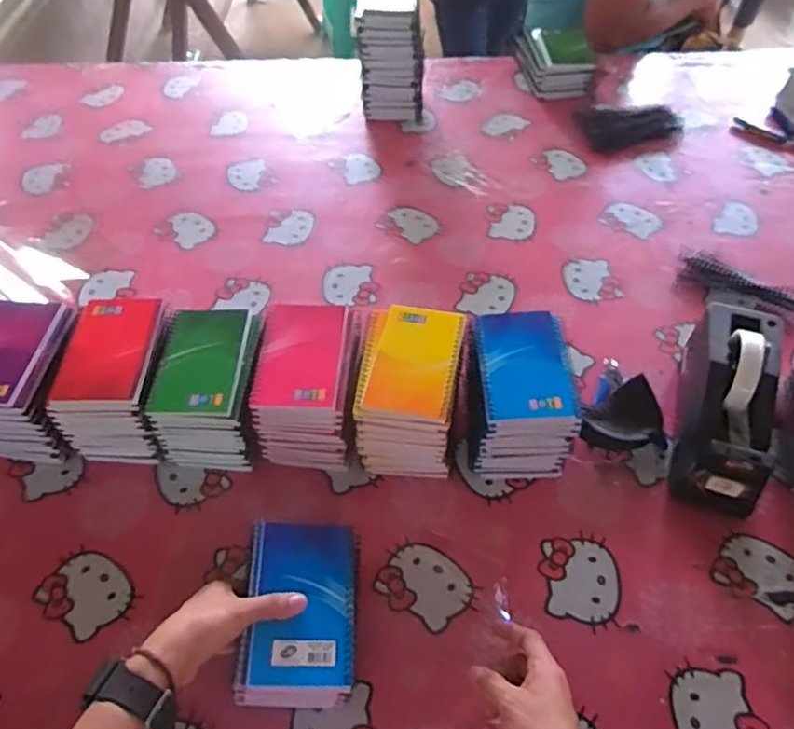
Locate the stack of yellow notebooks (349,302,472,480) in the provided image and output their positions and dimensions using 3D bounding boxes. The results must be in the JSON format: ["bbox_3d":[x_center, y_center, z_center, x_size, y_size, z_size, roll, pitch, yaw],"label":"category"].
[{"bbox_3d":[0.012,0.029,0.660,0.100,0.109,0.144,6,54,5],"label":"stack of yellow notebooks"}]

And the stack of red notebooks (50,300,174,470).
[{"bbox_3d":[-0.288,0.017,0.671,0.093,0.106,0.140,2,54,2],"label":"stack of red notebooks"}]

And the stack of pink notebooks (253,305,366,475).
[{"bbox_3d":[-0.092,0.024,0.674,0.098,0.107,0.142,5,54,4],"label":"stack of pink notebooks"}]

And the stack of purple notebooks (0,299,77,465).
[{"bbox_3d":[-0.394,0.017,0.677,0.106,0.108,0.140,1,54,1],"label":"stack of purple notebooks"}]

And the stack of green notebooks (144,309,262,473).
[{"bbox_3d":[-0.194,0.026,0.667,0.096,0.108,0.135,2,54,2],"label":"stack of green notebooks"}]

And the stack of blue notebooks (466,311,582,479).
[{"bbox_3d":[0.123,0.032,0.663,0.097,0.108,0.140,-2,54,-1],"label":"stack of blue notebooks"}]

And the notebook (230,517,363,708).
[{"bbox_3d":[-0.080,0.205,0.534,0.092,0.036,0.141,0,54,0],"label":"notebook"}]

